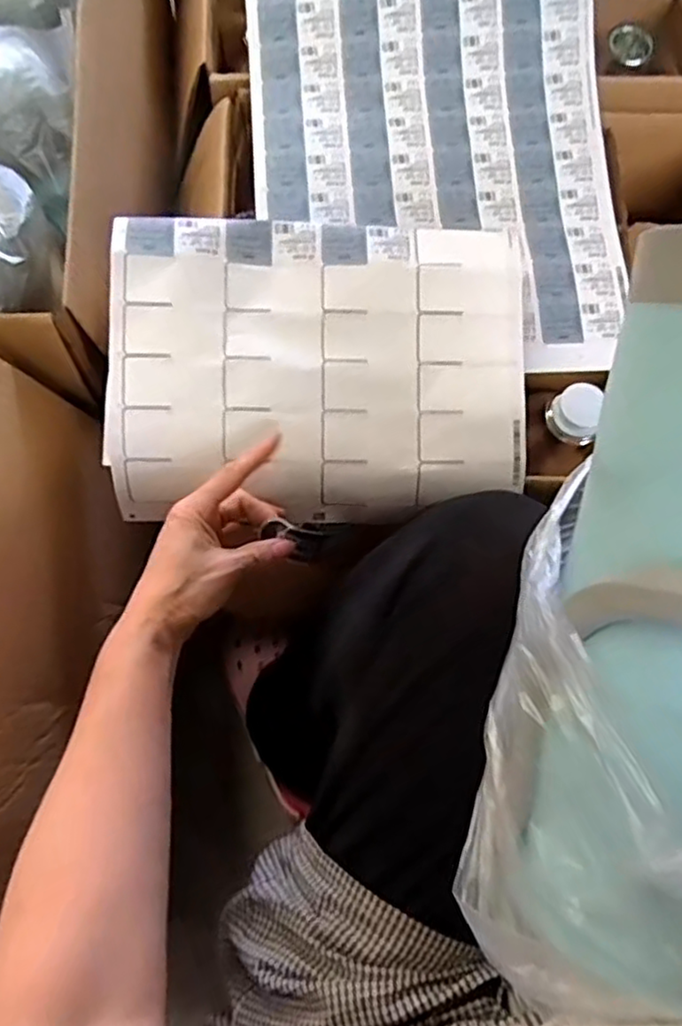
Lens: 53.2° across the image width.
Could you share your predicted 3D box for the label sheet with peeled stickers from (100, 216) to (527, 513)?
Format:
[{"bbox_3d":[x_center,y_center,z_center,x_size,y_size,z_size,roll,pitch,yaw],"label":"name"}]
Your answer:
[{"bbox_3d":[-0.016,-0.103,0.516,0.303,0.032,0.230,1,87,-5],"label":"label sheet with peeled stickers"}]

